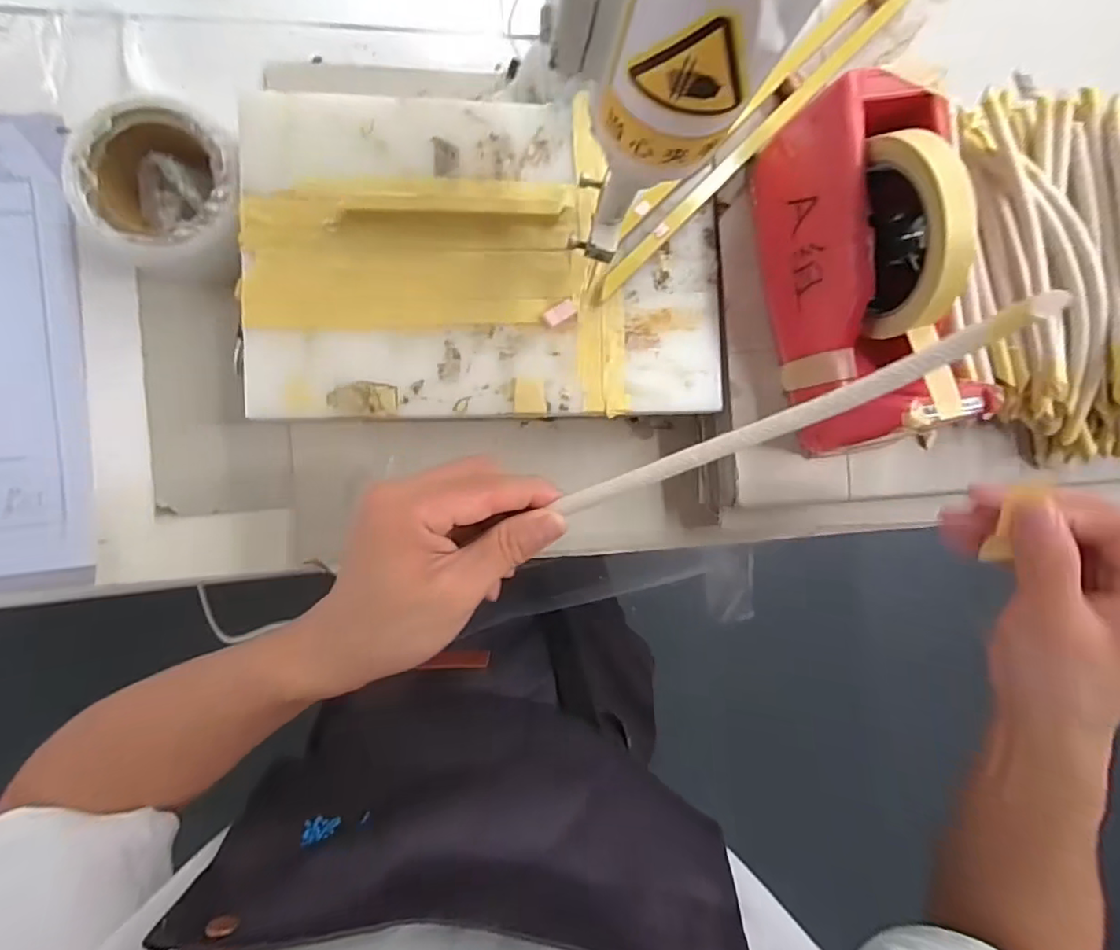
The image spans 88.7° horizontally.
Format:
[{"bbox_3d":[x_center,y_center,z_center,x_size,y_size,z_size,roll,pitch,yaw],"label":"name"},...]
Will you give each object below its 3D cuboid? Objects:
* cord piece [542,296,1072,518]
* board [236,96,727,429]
[{"bbox_3d":[0.085,-0.021,0.236,0.195,0.011,0.013,-24,94,26],"label":"cord piece"},{"bbox_3d":[-0.043,-0.136,0.362,0.293,0.007,0.196,-2,91,-8],"label":"board"}]

